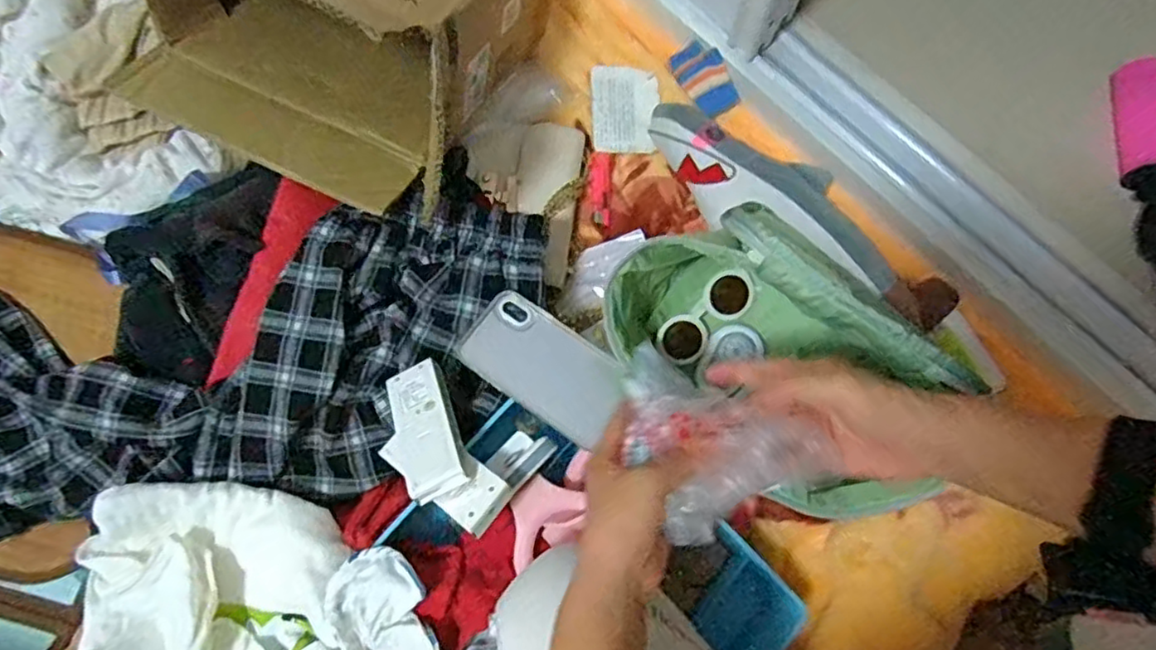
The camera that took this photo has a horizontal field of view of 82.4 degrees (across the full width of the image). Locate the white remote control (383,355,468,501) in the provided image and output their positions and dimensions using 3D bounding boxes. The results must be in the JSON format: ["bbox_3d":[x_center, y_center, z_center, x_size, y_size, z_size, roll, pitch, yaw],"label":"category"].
[{"bbox_3d":[-0.123,0.080,0.532,0.048,0.019,0.122,-22,53,-6],"label":"white remote control"}]

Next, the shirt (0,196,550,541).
[{"bbox_3d":[-0.308,0.026,0.589,0.572,0.066,0.225,-9,73,-2],"label":"shirt"}]

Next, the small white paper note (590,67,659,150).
[{"bbox_3d":[0.054,-0.243,0.741,0.073,0.005,0.108,-2,75,1],"label":"small white paper note"}]

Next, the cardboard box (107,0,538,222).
[{"bbox_3d":[-0.213,-0.314,0.632,0.298,0.178,0.353,26,53,2],"label":"cardboard box"}]

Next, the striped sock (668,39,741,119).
[{"bbox_3d":[0.141,-0.273,0.734,0.083,0.055,0.011,56,41,-4],"label":"striped sock"}]

